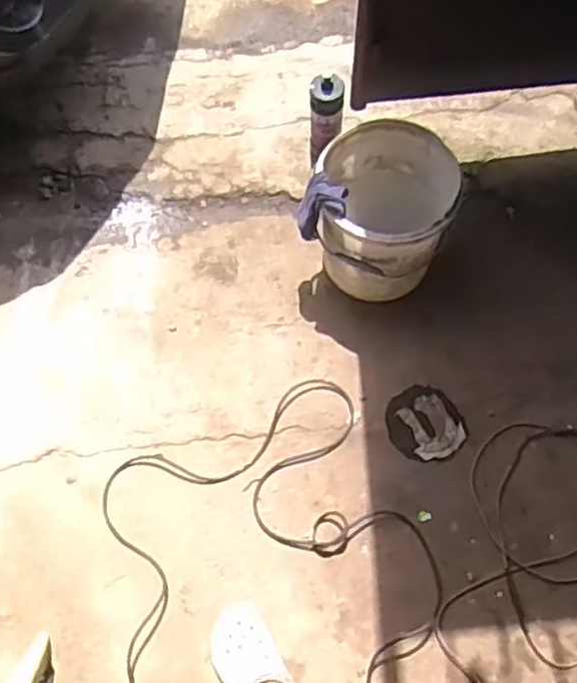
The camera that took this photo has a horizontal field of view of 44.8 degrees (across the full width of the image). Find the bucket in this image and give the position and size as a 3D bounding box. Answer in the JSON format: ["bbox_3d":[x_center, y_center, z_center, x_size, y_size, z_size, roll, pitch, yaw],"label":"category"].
[{"bbox_3d":[0.210,-0.280,1.565,0.267,0.296,0.288,0,67,0],"label":"bucket"}]

